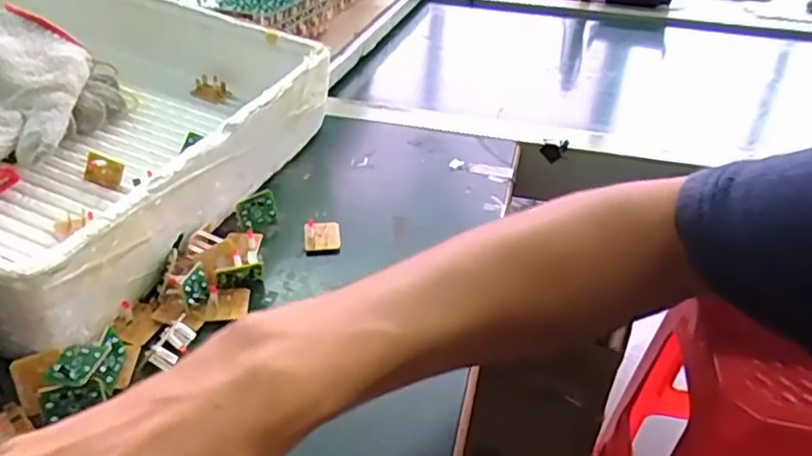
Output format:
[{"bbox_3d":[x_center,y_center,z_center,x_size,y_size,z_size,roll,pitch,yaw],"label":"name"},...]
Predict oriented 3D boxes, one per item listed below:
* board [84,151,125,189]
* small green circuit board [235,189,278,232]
[{"bbox_3d":[-0.215,-0.041,0.461,0.026,0.022,0.005,19,17,-2],"label":"board"},{"bbox_3d":[-0.107,-0.012,0.468,0.031,0.026,0.009,-26,24,-35],"label":"small green circuit board"}]

